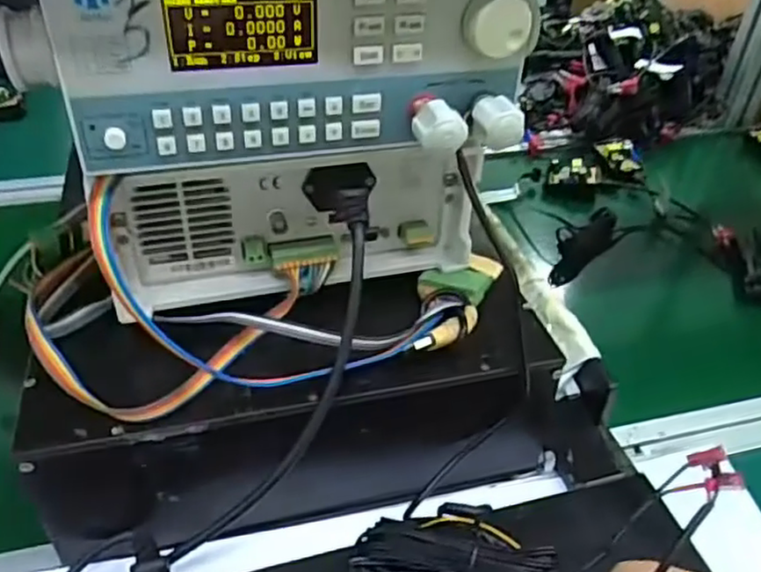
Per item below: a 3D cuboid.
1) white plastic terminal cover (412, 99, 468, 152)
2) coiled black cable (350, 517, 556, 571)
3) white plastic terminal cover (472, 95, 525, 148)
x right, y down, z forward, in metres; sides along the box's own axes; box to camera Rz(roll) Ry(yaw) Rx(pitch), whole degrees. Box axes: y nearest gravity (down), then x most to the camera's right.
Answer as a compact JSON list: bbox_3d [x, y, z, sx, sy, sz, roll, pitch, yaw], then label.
[{"bbox_3d":[0.028,-0.074,0.311,0.025,0.019,0.018,2,37,1],"label":"white plastic terminal cover"},{"bbox_3d":[0.035,0.130,0.325,0.093,0.024,0.034,12,38,14],"label":"coiled black cable"},{"bbox_3d":[0.056,-0.078,0.319,0.018,0.020,0.019,-10,38,-15],"label":"white plastic terminal cover"}]

